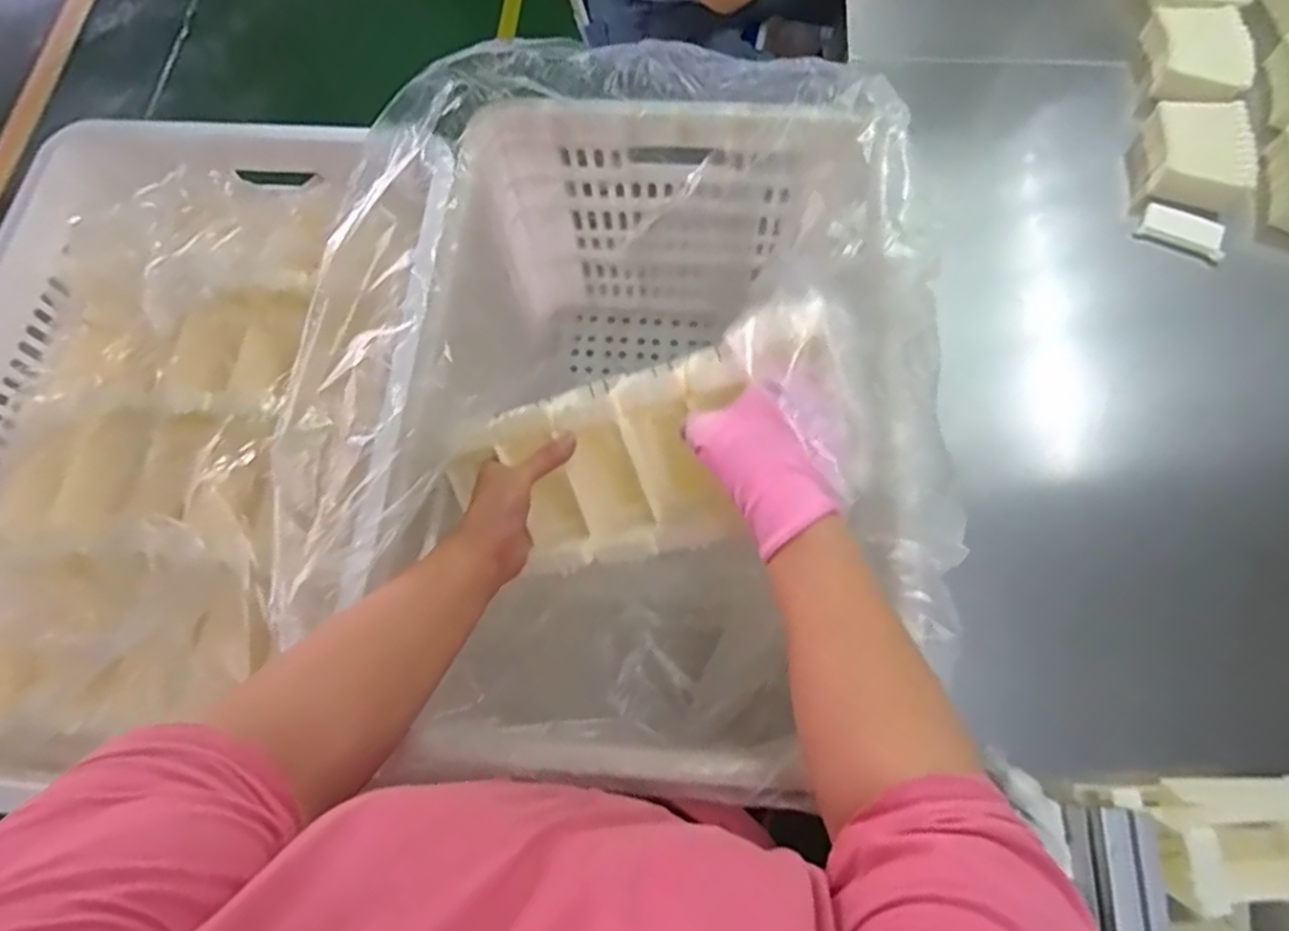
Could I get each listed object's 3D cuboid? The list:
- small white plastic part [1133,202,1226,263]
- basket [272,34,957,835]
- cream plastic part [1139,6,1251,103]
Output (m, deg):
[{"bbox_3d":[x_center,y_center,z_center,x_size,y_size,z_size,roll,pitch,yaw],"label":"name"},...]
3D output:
[{"bbox_3d":[0.529,-0.228,0.690,0.077,0.024,0.028,31,74,13],"label":"small white plastic part"},{"bbox_3d":[0.000,-0.035,0.641,0.438,0.350,0.532,8,70,5],"label":"basket"},{"bbox_3d":[0.577,-0.431,0.737,0.082,0.029,0.106,7,70,5],"label":"cream plastic part"}]

